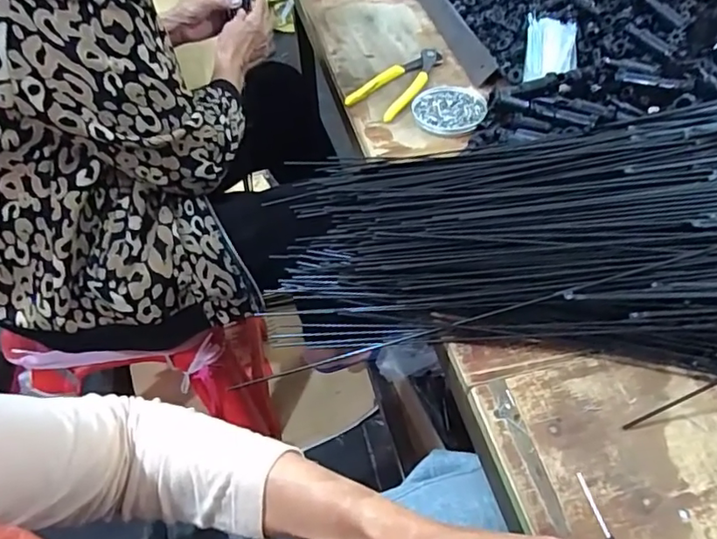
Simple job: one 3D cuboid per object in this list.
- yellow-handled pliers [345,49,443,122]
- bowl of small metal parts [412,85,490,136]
[{"bbox_3d":[0.059,-0.246,0.723,0.065,0.021,0.160,33,58,26],"label":"yellow-handled pliers"},{"bbox_3d":[0.113,-0.200,0.683,0.089,0.014,0.094,-1,50,1],"label":"bowl of small metal parts"}]

